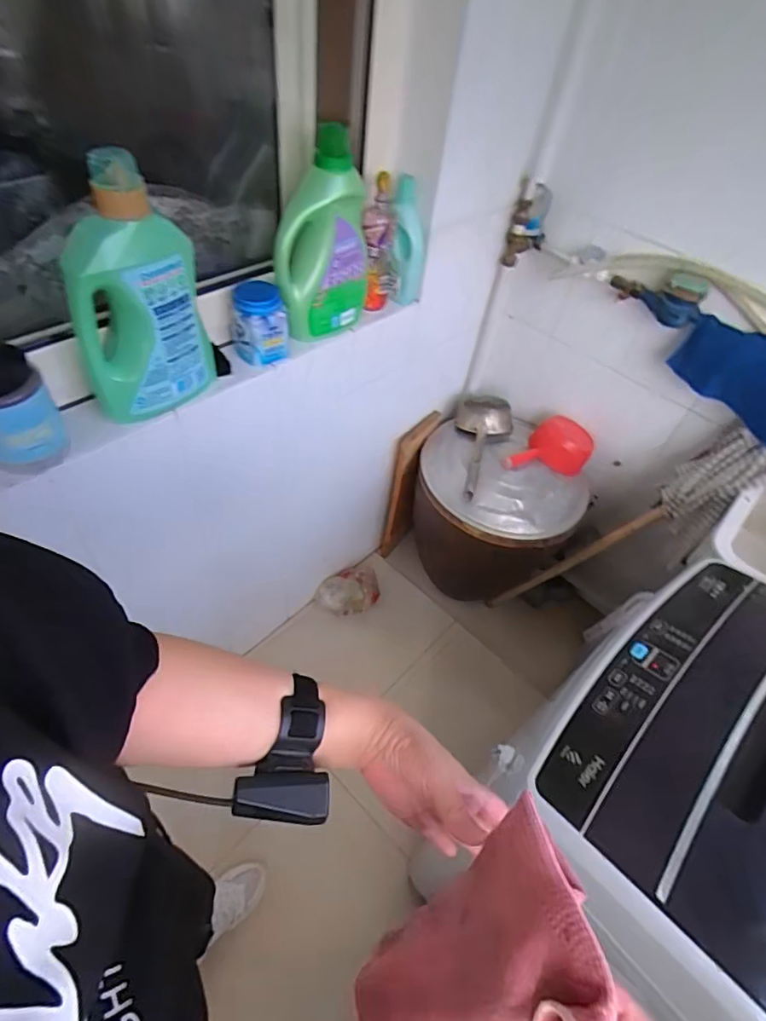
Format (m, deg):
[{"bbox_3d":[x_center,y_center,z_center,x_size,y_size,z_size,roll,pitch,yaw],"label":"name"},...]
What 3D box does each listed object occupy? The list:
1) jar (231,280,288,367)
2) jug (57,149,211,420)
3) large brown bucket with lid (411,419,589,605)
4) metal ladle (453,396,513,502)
[{"bbox_3d":[-0.216,-0.330,0.919,0.082,0.120,0.078,3,49,-4],"label":"jar"},{"bbox_3d":[-0.337,-0.282,0.704,0.166,0.342,0.117,-13,52,-17],"label":"jug"},{"bbox_3d":[0.314,0.044,1.629,0.457,0.539,0.401,11,49,3],"label":"large brown bucket with lid"},{"bbox_3d":[0.271,-0.197,1.449,0.169,0.095,0.359,15,50,7],"label":"metal ladle"}]

